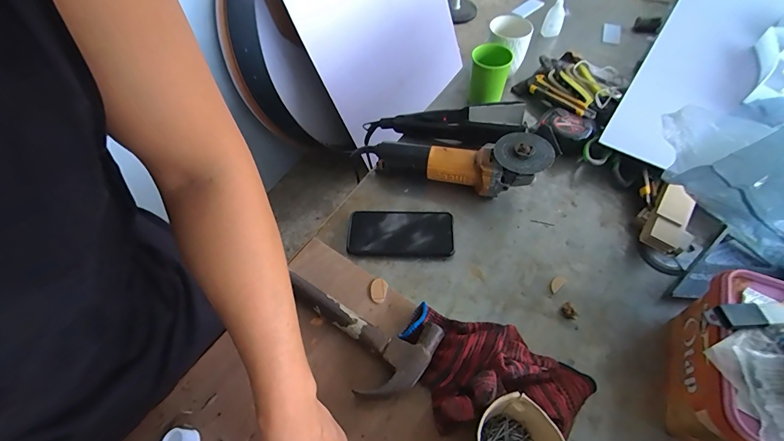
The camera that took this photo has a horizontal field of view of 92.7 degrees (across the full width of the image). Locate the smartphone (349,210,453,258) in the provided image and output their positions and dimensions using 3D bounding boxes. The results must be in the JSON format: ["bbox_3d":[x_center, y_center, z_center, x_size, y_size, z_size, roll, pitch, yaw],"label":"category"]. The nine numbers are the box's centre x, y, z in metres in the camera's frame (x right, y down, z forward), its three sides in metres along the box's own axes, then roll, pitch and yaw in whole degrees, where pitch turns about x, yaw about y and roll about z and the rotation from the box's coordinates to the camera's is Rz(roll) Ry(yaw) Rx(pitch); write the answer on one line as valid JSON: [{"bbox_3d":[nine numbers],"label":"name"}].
[{"bbox_3d":[0.013,0.020,0.601,0.168,0.014,0.073,1,56,5],"label":"smartphone"}]

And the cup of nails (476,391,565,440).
[{"bbox_3d":[0.132,0.231,0.393,0.073,0.097,0.070,-2,55,3],"label":"cup of nails"}]

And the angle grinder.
[{"bbox_3d":[0.090,-0.100,0.632,0.319,0.100,0.078,10,57,11],"label":"angle grinder"}]

